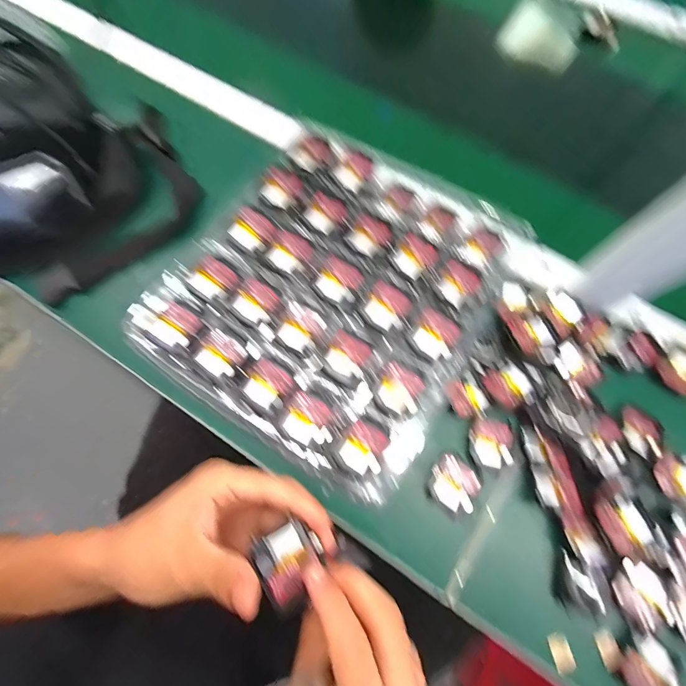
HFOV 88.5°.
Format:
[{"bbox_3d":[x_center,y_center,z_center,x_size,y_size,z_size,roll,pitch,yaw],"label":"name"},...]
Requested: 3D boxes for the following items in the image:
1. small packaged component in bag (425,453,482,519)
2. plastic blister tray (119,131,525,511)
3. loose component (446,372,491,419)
[{"bbox_3d":[0.097,0.126,0.312,0.043,0.013,0.040,39,77,10],"label":"small packaged component in bag"},{"bbox_3d":[-0.004,-0.048,0.337,0.273,0.043,0.302,34,76,9],"label":"plastic blister tray"},{"bbox_3d":[0.117,0.050,0.324,0.034,0.009,0.041,-28,76,-9],"label":"loose component"}]

